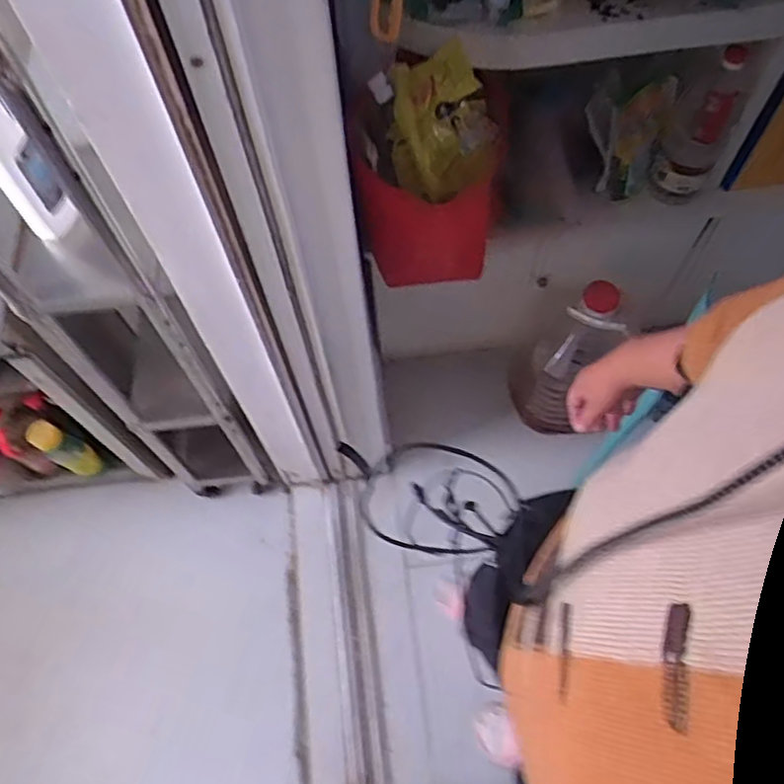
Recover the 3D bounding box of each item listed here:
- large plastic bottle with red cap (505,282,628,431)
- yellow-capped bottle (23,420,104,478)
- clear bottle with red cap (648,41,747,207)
[{"bbox_3d":[0.377,-0.088,1.409,0.177,0.395,0.203,21,66,12],"label":"large plastic bottle with red cap"},{"bbox_3d":[-0.699,0.125,1.379,0.060,0.195,0.067,17,63,36],"label":"yellow-capped bottle"},{"bbox_3d":[0.554,-0.470,1.153,0.109,0.277,0.084,25,67,13],"label":"clear bottle with red cap"}]

